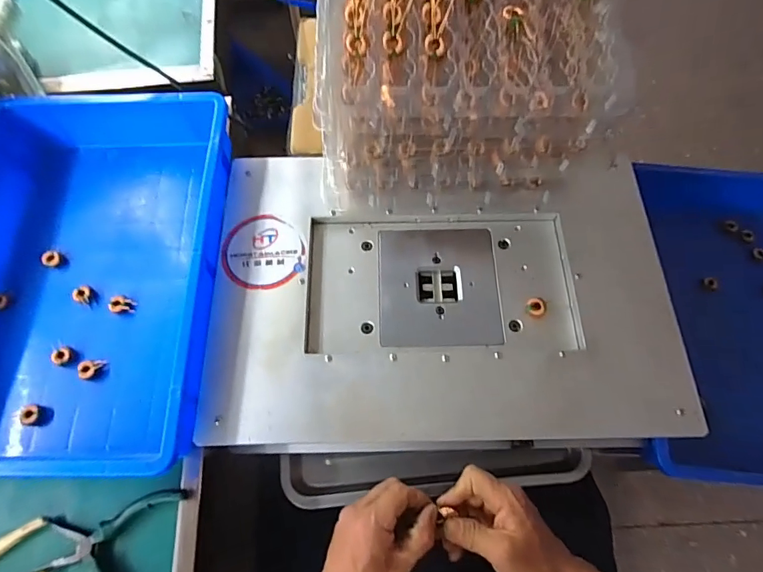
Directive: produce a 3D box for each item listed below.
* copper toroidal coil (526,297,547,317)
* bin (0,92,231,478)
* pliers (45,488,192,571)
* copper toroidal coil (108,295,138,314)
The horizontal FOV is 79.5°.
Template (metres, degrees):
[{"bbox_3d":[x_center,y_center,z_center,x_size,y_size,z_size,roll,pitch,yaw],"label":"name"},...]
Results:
[{"bbox_3d":[0.174,0.024,0.516,0.021,0.008,0.021,0,65,0],"label":"copper toroidal coil"},{"bbox_3d":[-0.336,-0.024,0.534,0.287,0.094,0.443,-1,65,-1],"label":"bin"},{"bbox_3d":[-0.253,0.266,0.439,0.136,0.021,0.111,-11,66,-5],"label":"pliers"},{"bbox_3d":[-0.311,0.022,0.546,0.028,0.015,0.018,-4,65,-2],"label":"copper toroidal coil"}]

